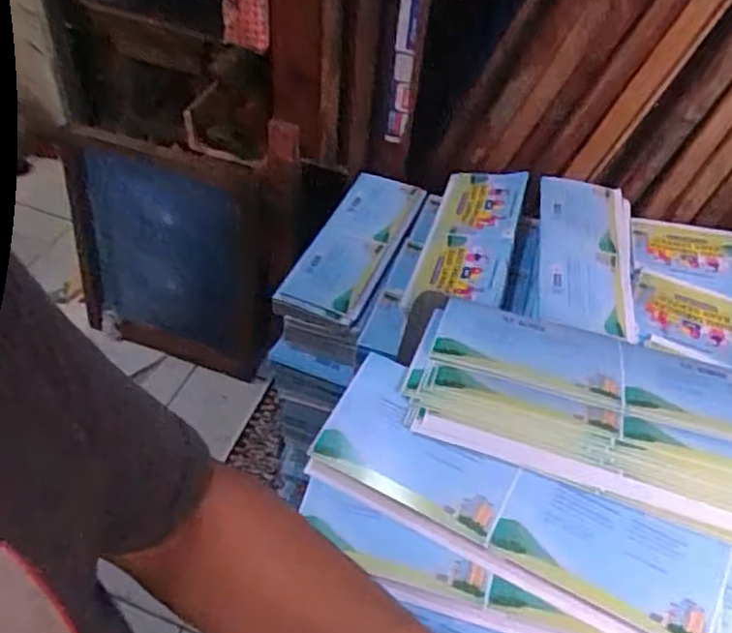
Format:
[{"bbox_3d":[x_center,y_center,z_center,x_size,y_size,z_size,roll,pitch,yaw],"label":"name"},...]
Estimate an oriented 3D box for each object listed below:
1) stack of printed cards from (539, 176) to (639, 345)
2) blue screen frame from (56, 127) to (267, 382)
[{"bbox_3d":[0.293,-0.080,0.929,0.130,0.035,0.291,12,47,4],"label":"stack of printed cards"},{"bbox_3d":[-0.497,-0.140,1.702,0.528,0.576,0.051,10,25,6],"label":"blue screen frame"}]

